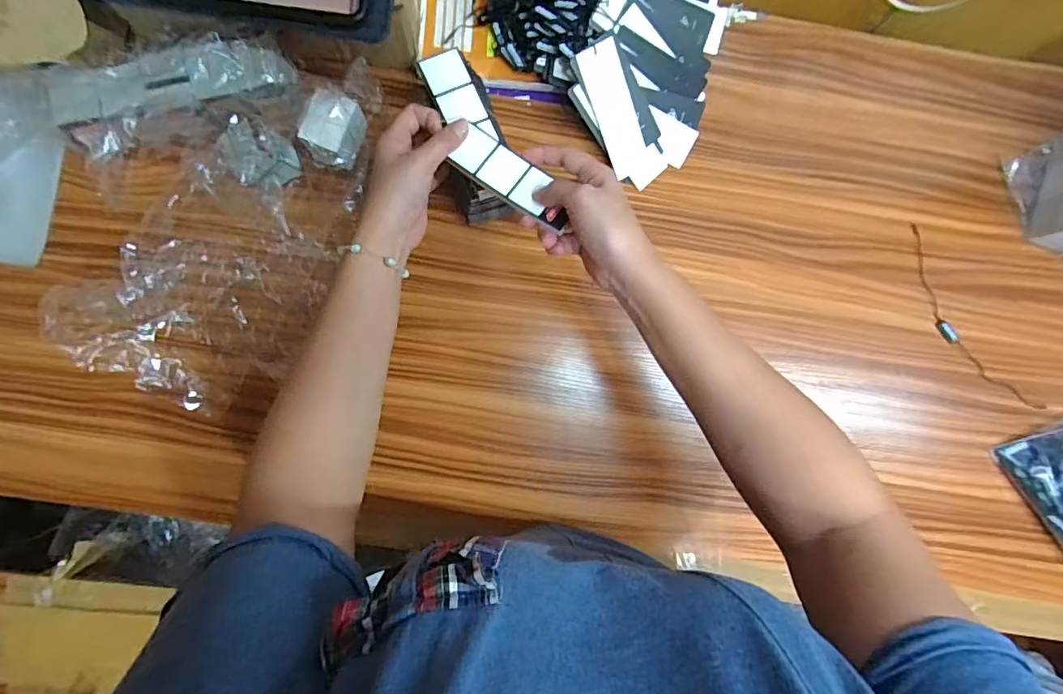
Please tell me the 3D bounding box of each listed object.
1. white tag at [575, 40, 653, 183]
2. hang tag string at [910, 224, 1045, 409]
[{"bbox_3d":[0.081,-0.224,0.472,0.039,0.004,0.120,-28,120,-2],"label":"white tag"},{"bbox_3d":[0.456,-0.020,0.519,0.044,0.010,0.236,-35,89,-4],"label":"hang tag string"}]

